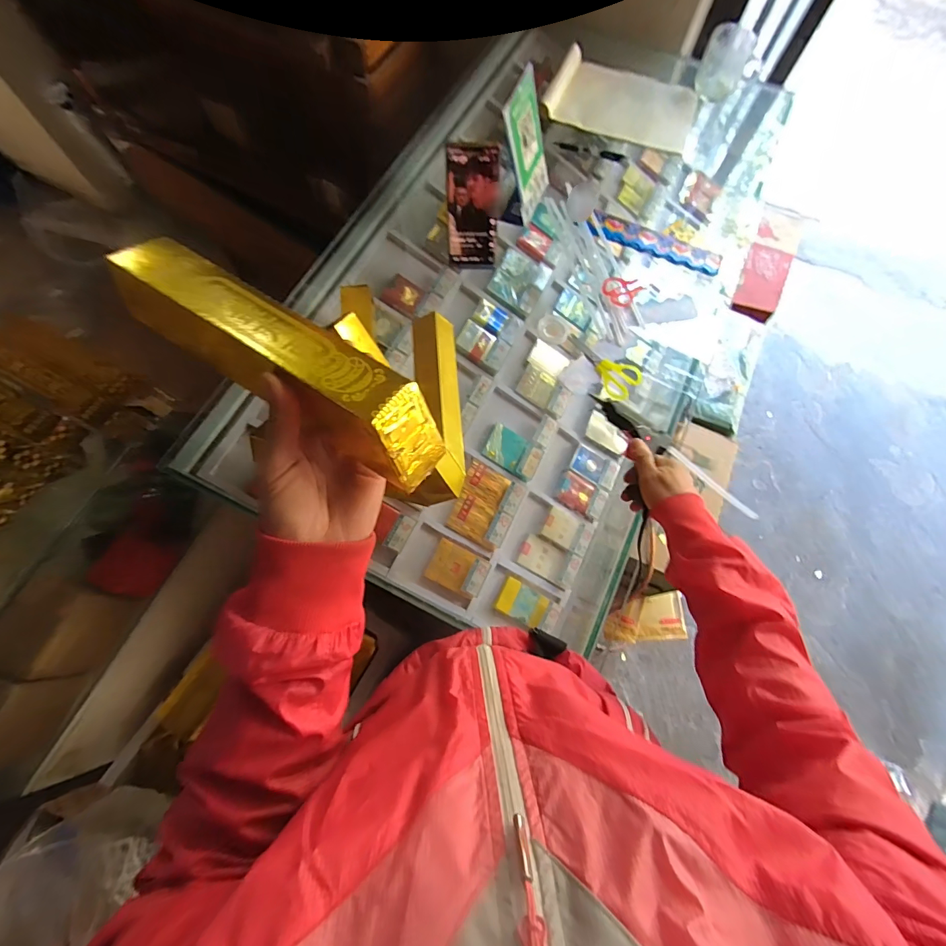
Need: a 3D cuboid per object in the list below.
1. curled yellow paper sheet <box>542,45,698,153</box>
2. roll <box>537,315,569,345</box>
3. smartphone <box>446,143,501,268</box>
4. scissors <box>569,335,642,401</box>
[{"bbox_3d":[0.283,-0.697,0.804,0.272,0.037,0.188,23,72,6],"label":"curled yellow paper sheet"},{"bbox_3d":[0.125,-0.223,0.665,0.048,0.021,0.046,1,71,-2],"label":"roll"},{"bbox_3d":[0.001,-0.379,0.626,0.072,0.157,0.013,-2,46,-3],"label":"smartphone"},{"bbox_3d":[0.184,-0.157,0.633,0.121,0.022,0.051,40,75,11],"label":"scissors"}]

